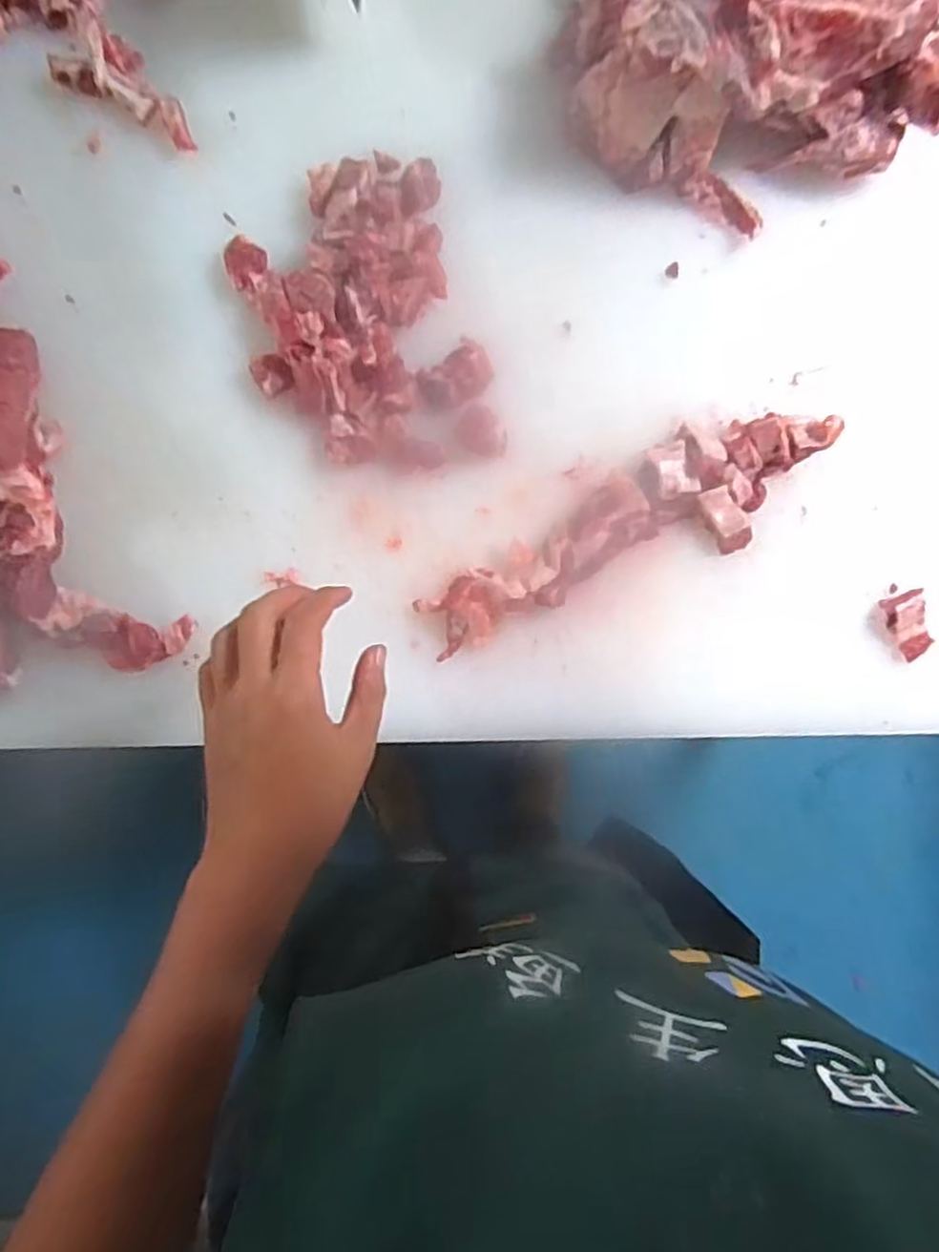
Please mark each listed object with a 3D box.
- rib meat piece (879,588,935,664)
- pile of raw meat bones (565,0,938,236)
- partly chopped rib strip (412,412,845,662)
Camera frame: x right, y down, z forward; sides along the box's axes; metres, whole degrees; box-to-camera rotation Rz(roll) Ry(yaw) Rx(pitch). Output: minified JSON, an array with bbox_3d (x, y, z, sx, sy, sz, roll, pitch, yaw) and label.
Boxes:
[{"bbox_3d":[0.343,0.001,0.569,0.031,0.020,0.053,-15,91,-8],"label":"rib meat piece"},{"bbox_3d":[0.218,-0.441,0.521,0.269,0.119,0.245,0,89,-8],"label":"pile of raw meat bones"},{"bbox_3d":[0.121,-0.073,0.539,0.326,0.033,0.084,-28,92,-8],"label":"partly chopped rib strip"}]

